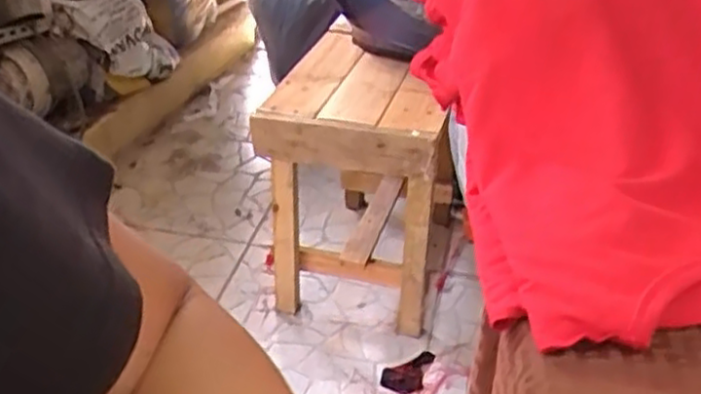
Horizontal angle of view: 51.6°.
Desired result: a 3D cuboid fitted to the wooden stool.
[{"bbox_3d":[0.032,-0.041,1.397,0.304,0.466,0.442,7,34,9],"label":"wooden stool"}]

